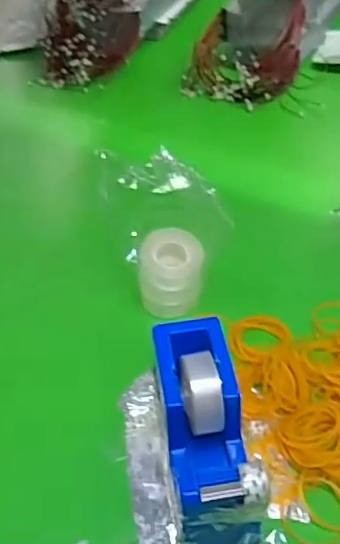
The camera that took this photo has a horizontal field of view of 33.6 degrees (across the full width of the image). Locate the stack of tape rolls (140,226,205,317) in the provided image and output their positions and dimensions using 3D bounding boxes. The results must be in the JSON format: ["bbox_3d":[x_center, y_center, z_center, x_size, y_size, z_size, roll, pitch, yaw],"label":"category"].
[{"bbox_3d":[0.001,0.001,0.489,0.053,0.062,0.045,1,43,3],"label":"stack of tape rolls"}]

